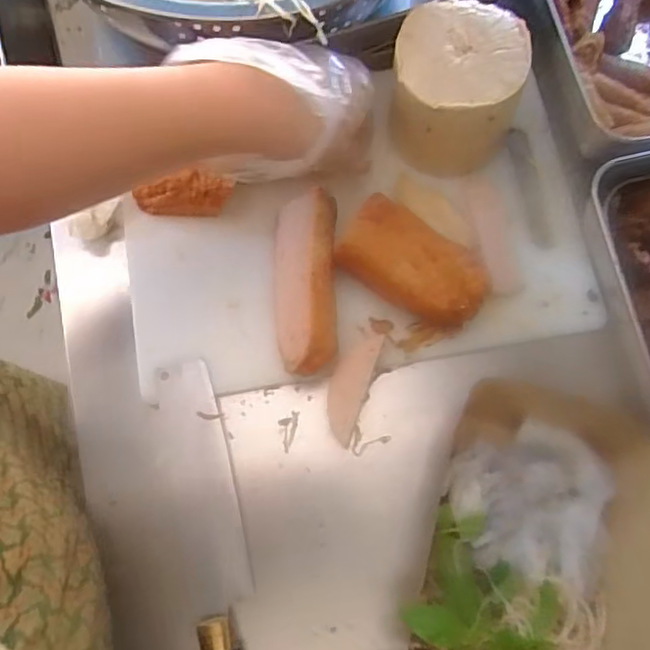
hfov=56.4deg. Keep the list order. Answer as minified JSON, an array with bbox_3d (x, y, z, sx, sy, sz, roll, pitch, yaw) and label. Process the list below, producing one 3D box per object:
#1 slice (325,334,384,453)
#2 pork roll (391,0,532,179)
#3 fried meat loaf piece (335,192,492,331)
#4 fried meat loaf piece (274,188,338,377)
[{"bbox_3d":[0.017,0.047,0.442,0.026,0.013,0.082,19,92,4],"label":"slice"},{"bbox_3d":[0.094,-0.174,0.457,0.094,0.088,0.104,9,77,2],"label":"pork roll"},{"bbox_3d":[0.065,-0.041,0.445,0.111,0.051,0.059,34,79,7],"label":"fried meat loaf piece"},{"bbox_3d":[-0.015,-0.030,0.448,0.046,0.046,0.135,0,76,0],"label":"fried meat loaf piece"}]

